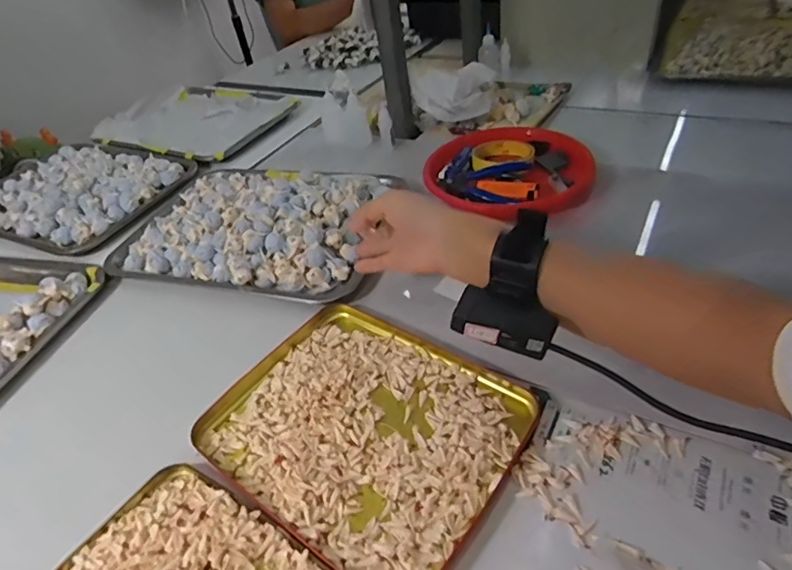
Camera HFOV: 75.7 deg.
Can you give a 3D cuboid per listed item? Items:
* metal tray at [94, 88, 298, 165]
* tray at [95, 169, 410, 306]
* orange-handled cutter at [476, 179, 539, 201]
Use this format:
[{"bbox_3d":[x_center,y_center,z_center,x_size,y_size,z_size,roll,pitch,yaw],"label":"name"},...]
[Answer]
[{"bbox_3d":[-0.388,-0.325,0.994,0.379,0.029,0.263,16,46,27],"label":"metal tray"},{"bbox_3d":[-0.184,-0.094,0.672,0.331,0.045,0.258,7,43,19],"label":"tray"},{"bbox_3d":[0.144,-0.126,0.659,0.080,0.014,0.025,18,47,29],"label":"orange-handled cutter"}]

